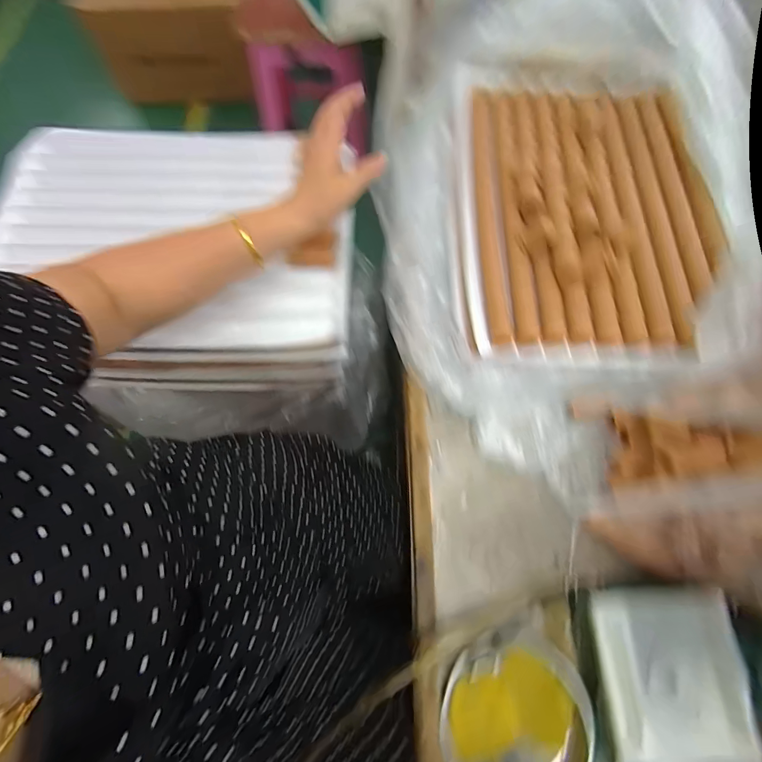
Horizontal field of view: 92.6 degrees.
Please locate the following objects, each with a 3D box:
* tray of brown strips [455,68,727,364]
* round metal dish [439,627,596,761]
[{"bbox_3d":[0.241,-0.226,0.457,0.284,0.057,0.425,1,71,1],"label":"tray of brown strips"},{"bbox_3d":[0.122,0.312,0.341,0.131,0.044,0.137,16,72,6],"label":"round metal dish"}]

